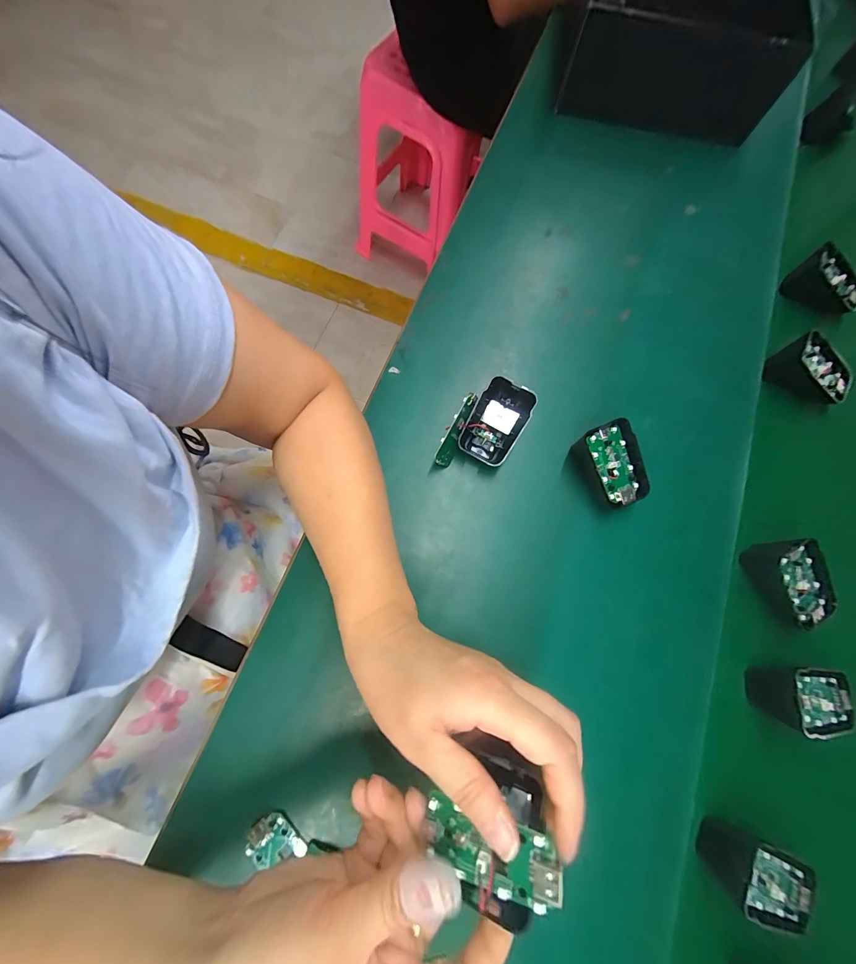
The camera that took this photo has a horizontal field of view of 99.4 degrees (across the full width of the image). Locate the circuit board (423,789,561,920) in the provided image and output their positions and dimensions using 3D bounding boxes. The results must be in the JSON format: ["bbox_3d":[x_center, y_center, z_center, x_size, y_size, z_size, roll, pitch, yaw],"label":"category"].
[{"bbox_3d":[0.028,0.170,0.167,0.062,0.007,0.029,-2,73,27],"label":"circuit board"}]

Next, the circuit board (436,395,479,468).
[{"bbox_3d":[0.022,-0.043,0.302,0.004,0.026,0.065,29,106,32],"label":"circuit board"}]

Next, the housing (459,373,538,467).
[{"bbox_3d":[0.058,-0.050,0.308,0.044,0.020,0.069,27,103,-1],"label":"housing"}]

